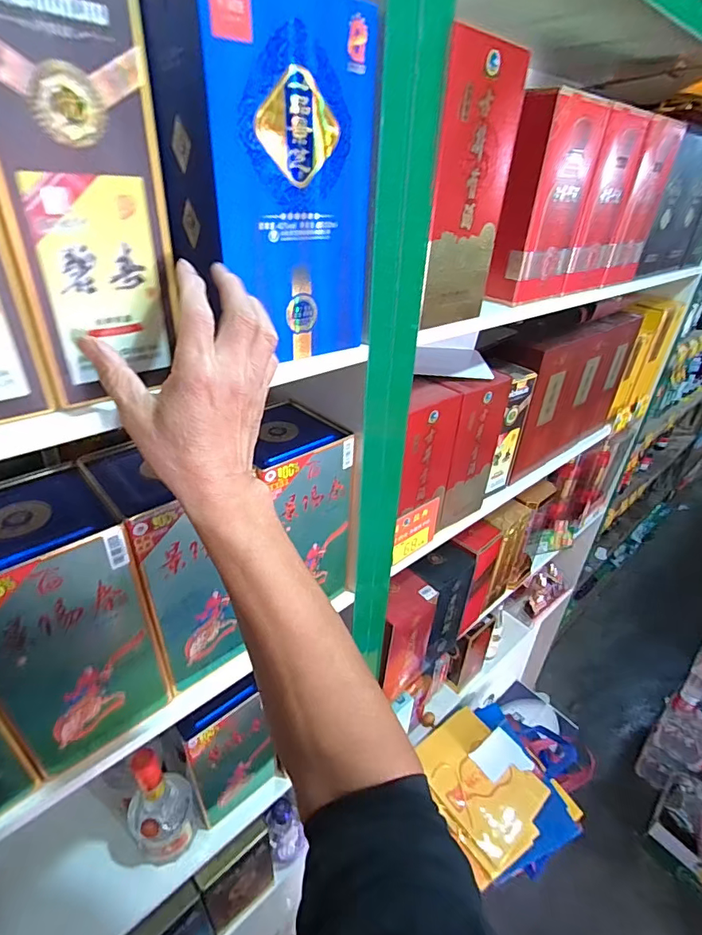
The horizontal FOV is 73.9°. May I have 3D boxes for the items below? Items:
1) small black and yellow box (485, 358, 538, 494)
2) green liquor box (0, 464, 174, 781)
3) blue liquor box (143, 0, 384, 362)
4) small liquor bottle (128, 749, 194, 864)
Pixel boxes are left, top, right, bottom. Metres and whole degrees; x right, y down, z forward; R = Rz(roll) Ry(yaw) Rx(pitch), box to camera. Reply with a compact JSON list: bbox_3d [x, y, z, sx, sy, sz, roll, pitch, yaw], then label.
[{"bbox_3d":[0.284,-0.074,0.905,0.118,0.244,0.065,-26,41,-38],"label":"small black and yellow box"},{"bbox_3d":[-0.304,0.159,0.487,0.139,0.260,0.134,-25,41,-37],"label":"green liquor box"},{"bbox_3d":[-0.068,-0.246,0.426,0.177,0.261,0.086,-19,38,-31],"label":"blue liquor box"},{"bbox_3d":[-0.294,0.511,0.713,0.091,0.225,0.074,-19,38,-31],"label":"small liquor bottle"}]

